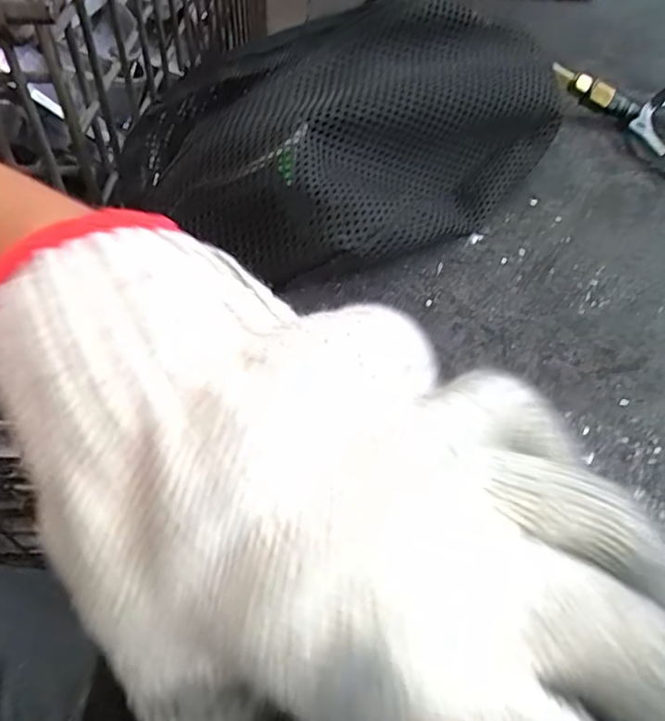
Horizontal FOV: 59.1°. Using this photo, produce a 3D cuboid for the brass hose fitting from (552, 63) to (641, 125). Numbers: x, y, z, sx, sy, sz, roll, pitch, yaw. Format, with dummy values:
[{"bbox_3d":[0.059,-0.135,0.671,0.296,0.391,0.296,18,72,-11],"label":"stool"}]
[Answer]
[{"bbox_3d":[0.171,-0.174,0.383,0.059,0.020,0.020,27,52,-5],"label":"brass hose fitting"}]

